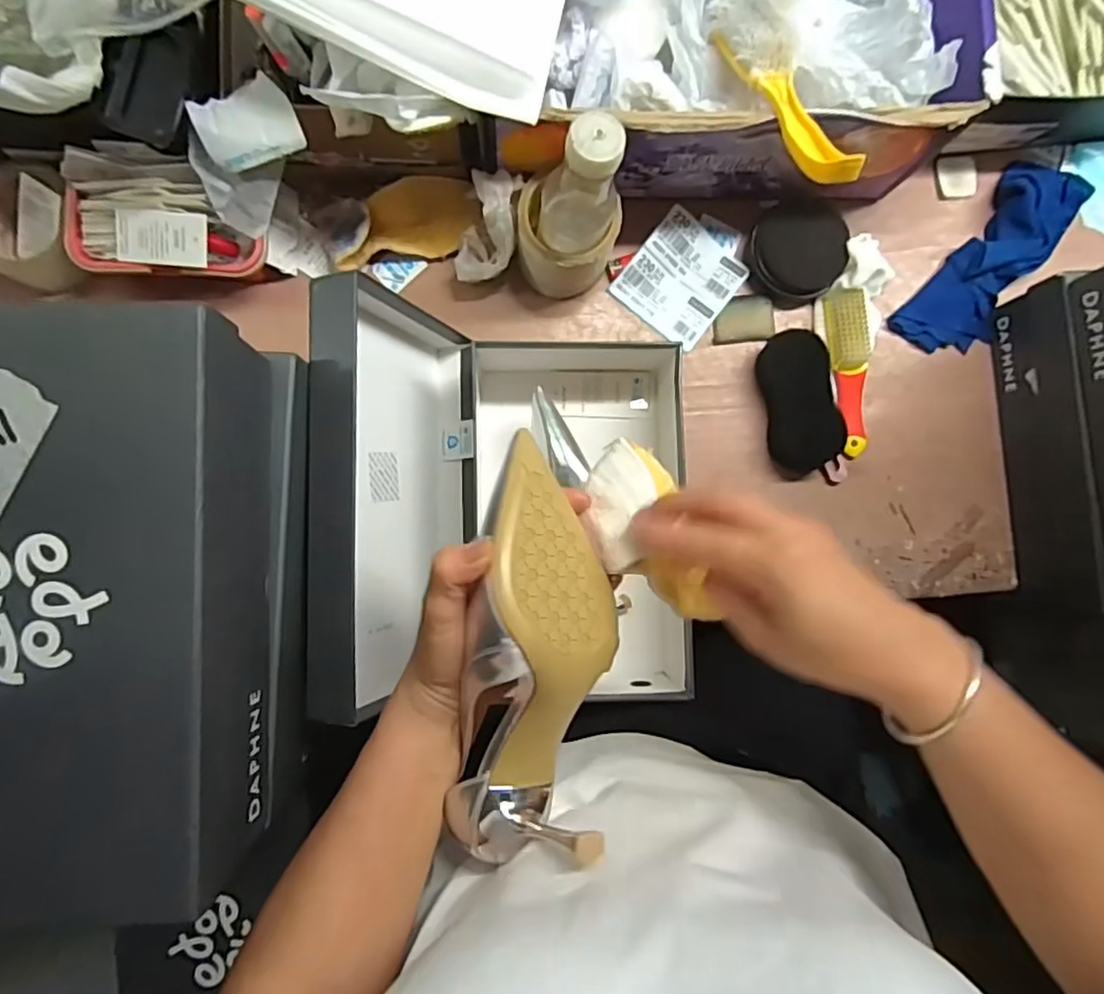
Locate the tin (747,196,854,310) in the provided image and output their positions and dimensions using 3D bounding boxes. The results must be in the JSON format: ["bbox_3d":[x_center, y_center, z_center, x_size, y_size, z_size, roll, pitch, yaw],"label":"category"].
[{"bbox_3d":[0.235,-0.237,0.608,0.087,0.030,0.093,0,88,-4],"label":"tin"}]

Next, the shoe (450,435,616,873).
[{"bbox_3d":[-0.007,0.092,0.330,0.076,0.082,0.228,5,97,-4],"label":"shoe"}]

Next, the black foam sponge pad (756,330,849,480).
[{"bbox_3d":[0.238,-0.089,0.602,0.058,0.038,0.133,-9,88,-4],"label":"black foam sponge pad"}]

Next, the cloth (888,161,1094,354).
[{"bbox_3d":[0.450,-0.245,0.627,0.084,0.029,0.242,38,86,-1],"label":"cloth"}]

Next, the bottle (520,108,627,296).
[{"bbox_3d":[0.013,-0.233,0.522,0.091,0.186,0.074,11,87,-3],"label":"bottle"}]

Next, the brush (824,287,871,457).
[{"bbox_3d":[0.293,-0.121,0.612,0.034,0.029,0.155,-10,88,-4],"label":"brush"}]

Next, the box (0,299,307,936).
[{"bbox_3d":[-0.256,0.051,0.357,0.207,0.128,0.293,0,88,-4],"label":"box"}]

